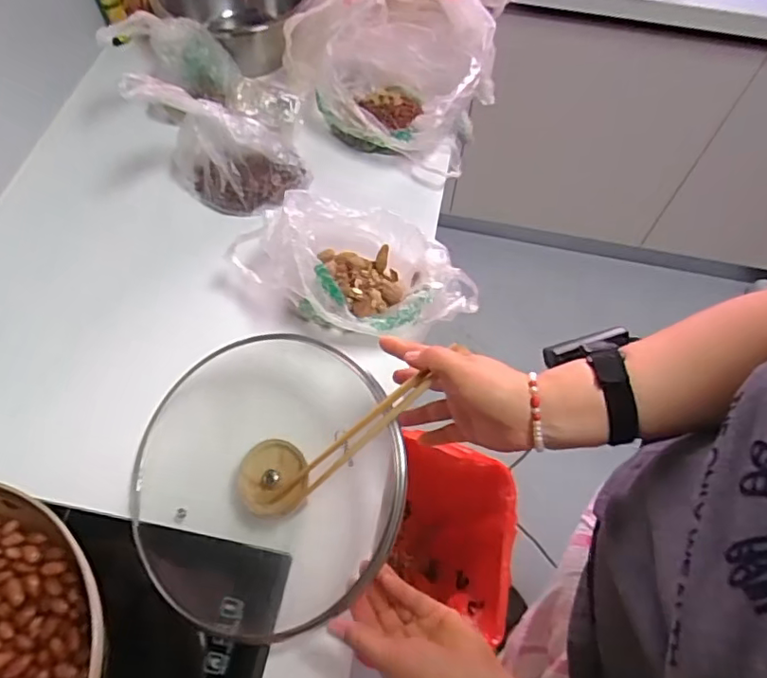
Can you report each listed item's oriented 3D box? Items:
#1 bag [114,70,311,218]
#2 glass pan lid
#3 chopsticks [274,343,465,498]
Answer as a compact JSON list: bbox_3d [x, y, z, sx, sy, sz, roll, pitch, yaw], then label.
[{"bbox_3d":[-0.204,-0.266,0.743,0.182,0.198,0.099,5,62,1],"label":"bag"},{"bbox_3d":[-0.118,0.127,0.575,0.305,0.084,0.263,32,86,36],"label":"glass pan lid"},{"bbox_3d":[-0.032,0.099,0.533,0.197,0.015,0.025,-41,66,17],"label":"chopsticks"}]

